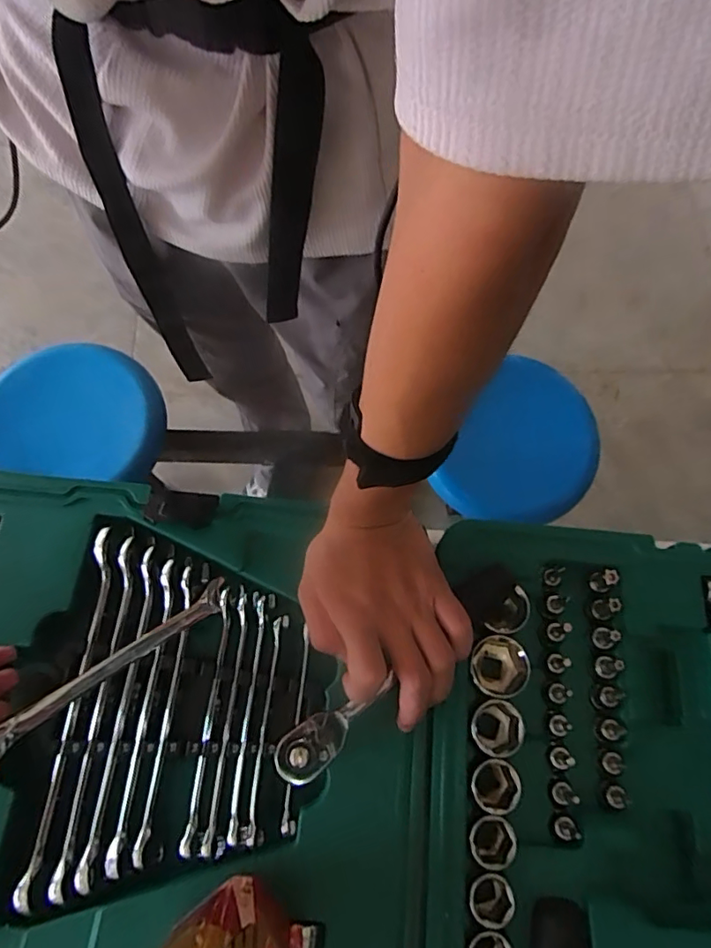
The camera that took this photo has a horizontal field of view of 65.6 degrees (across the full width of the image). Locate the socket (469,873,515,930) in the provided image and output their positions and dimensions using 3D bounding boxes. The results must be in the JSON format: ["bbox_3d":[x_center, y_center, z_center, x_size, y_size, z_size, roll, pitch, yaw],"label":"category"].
[{"bbox_3d":[0.082,0.260,0.342,0.026,0.025,0.026,-1,70,-3],"label":"socket"}]

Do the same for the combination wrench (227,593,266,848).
[{"bbox_3d":[-0.073,0.162,0.380,0.010,0.009,0.156,3,70,-2],"label":"combination wrench"}]

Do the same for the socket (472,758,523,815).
[{"bbox_3d":[0.091,0.205,0.366,0.033,0.027,0.030,1,70,-2],"label":"socket"}]

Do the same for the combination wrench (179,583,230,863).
[{"bbox_3d":[-0.101,0.162,0.376,0.010,0.010,0.165,5,70,-1],"label":"combination wrench"}]

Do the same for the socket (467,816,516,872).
[{"bbox_3d":[0.085,0.233,0.354,0.027,0.031,0.028,1,70,-2],"label":"socket"}]

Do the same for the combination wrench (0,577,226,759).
[{"bbox_3d":[-0.155,0.121,0.359,0.175,0.013,0.019,-32,73,-39],"label":"combination wrench"}]

